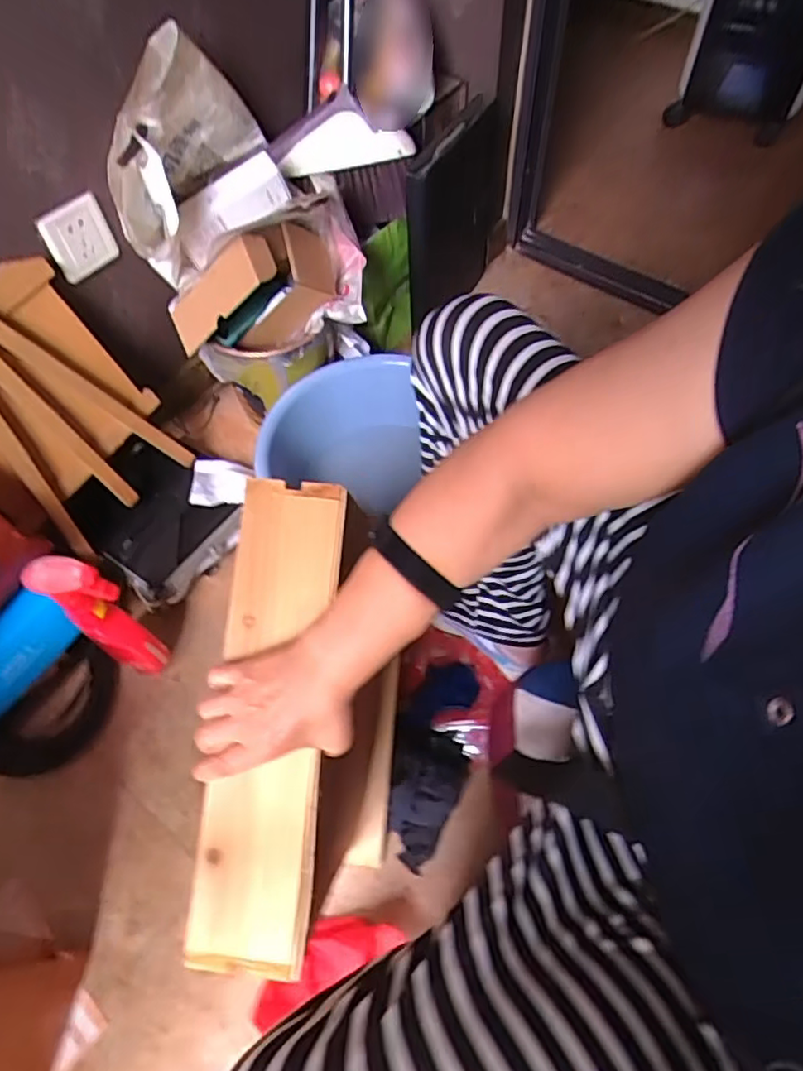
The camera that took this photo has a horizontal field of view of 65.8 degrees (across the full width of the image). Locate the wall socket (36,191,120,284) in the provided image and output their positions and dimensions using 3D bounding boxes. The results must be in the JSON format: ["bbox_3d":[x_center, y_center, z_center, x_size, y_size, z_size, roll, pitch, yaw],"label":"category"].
[{"bbox_3d":[-0.428,-0.397,0.830,0.084,0.097,0.012,-39,66,-19],"label":"wall socket"}]

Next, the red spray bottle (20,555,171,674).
[{"bbox_3d":[-0.367,0.105,0.772,0.094,0.263,0.049,-1,54,1],"label":"red spray bottle"}]

